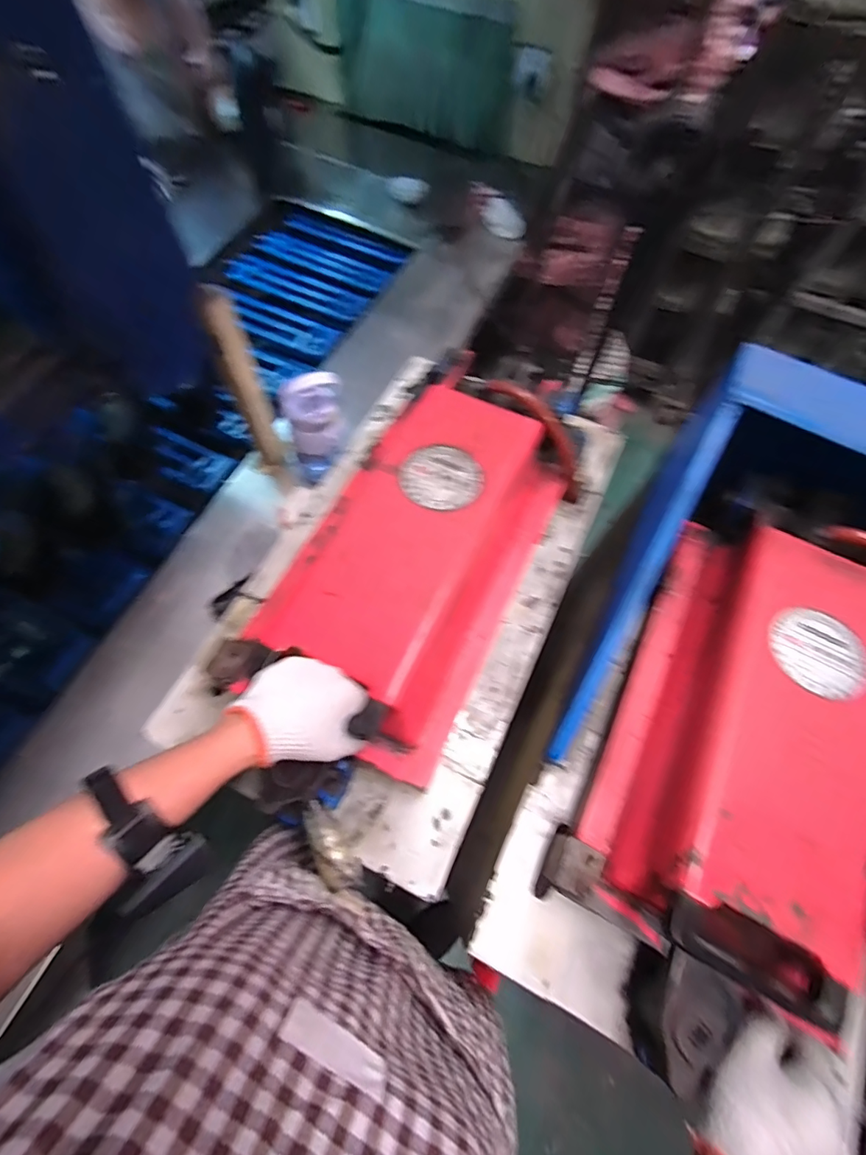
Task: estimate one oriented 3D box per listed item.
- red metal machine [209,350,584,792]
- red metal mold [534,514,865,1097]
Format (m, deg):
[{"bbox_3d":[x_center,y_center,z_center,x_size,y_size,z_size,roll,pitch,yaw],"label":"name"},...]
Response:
[{"bbox_3d":[0.007,-0.043,0.615,0.243,0.145,0.526,28,69,10],"label":"red metal machine"},{"bbox_3d":[0.339,0.175,0.522,0.240,0.121,0.571,28,70,10],"label":"red metal mold"}]

